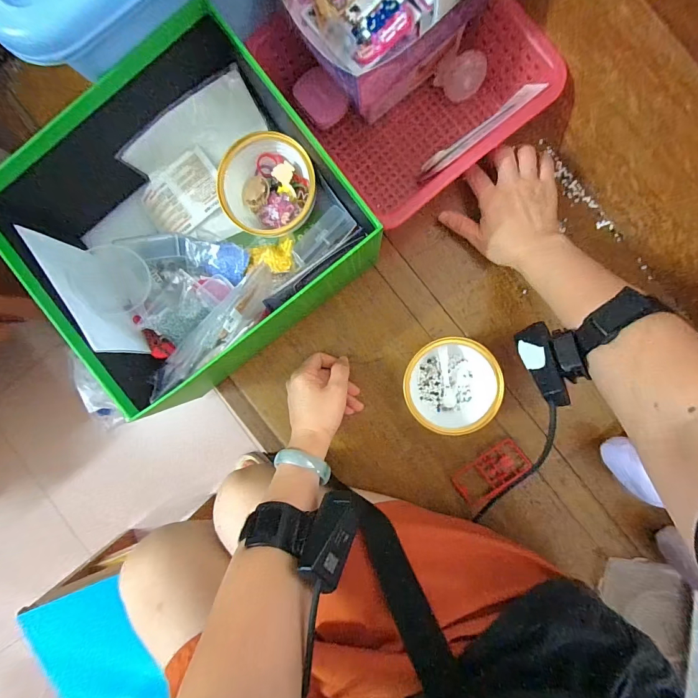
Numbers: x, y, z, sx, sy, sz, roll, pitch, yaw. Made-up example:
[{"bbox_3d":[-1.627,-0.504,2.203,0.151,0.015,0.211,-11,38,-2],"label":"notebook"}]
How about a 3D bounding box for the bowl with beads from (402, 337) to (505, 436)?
[{"bbox_3d":[0.111,0.039,0.403,0.097,0.056,0.099,0,91,4],"label":"bowl with beads"}]

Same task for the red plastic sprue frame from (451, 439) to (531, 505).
[{"bbox_3d":[0.165,0.144,0.424,0.084,0.010,0.041,-38,89,4],"label":"red plastic sprue frame"}]

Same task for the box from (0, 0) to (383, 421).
[{"bbox_3d":[-0.160,-0.123,0.378,0.273,0.135,0.262,-39,89,4],"label":"box"}]

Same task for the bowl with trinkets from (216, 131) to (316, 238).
[{"bbox_3d":[-0.082,-0.166,0.379,0.094,0.048,0.099,0,94,6],"label":"bowl with trinkets"}]

